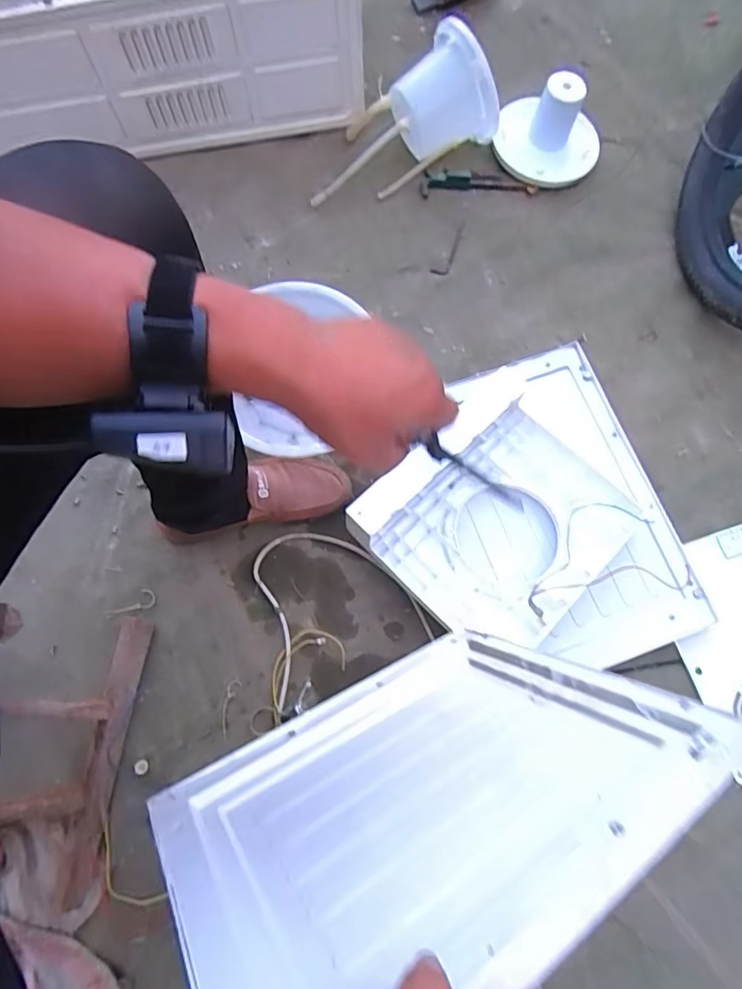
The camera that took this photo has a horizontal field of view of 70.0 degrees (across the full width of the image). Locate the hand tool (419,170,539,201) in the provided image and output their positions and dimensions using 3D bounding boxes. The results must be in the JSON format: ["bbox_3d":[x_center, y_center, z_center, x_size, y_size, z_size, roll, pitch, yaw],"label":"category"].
[{"bbox_3d":[0.181,-0.523,0.892,0.195,0.029,0.042,-6,75,-3],"label":"hand tool"}]

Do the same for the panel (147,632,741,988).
[{"bbox_3d":[0.033,0.215,0.394,0.347,0.300,0.025,-19,101,-28],"label":"panel"}]

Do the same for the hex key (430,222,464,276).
[{"bbox_3d":[0.131,-0.403,0.871,0.028,0.006,0.103,24,86,6],"label":"hex key"}]

